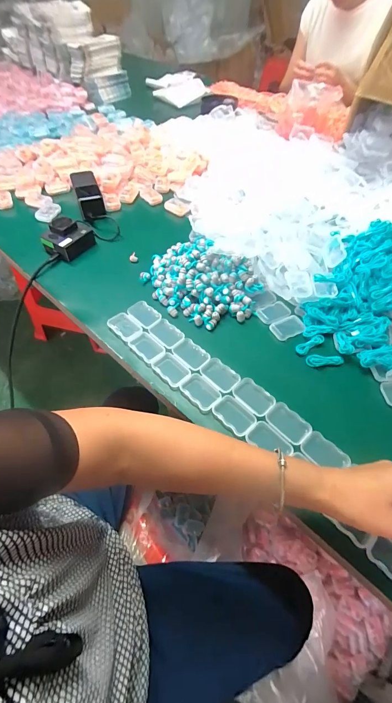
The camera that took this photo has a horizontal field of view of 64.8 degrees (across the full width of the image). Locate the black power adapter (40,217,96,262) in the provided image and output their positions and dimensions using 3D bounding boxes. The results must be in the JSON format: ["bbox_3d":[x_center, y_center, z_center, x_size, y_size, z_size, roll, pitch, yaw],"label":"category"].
[{"bbox_3d":[-0.251,-0.223,0.605,0.069,0.048,0.081,27,57,17],"label":"black power adapter"}]

